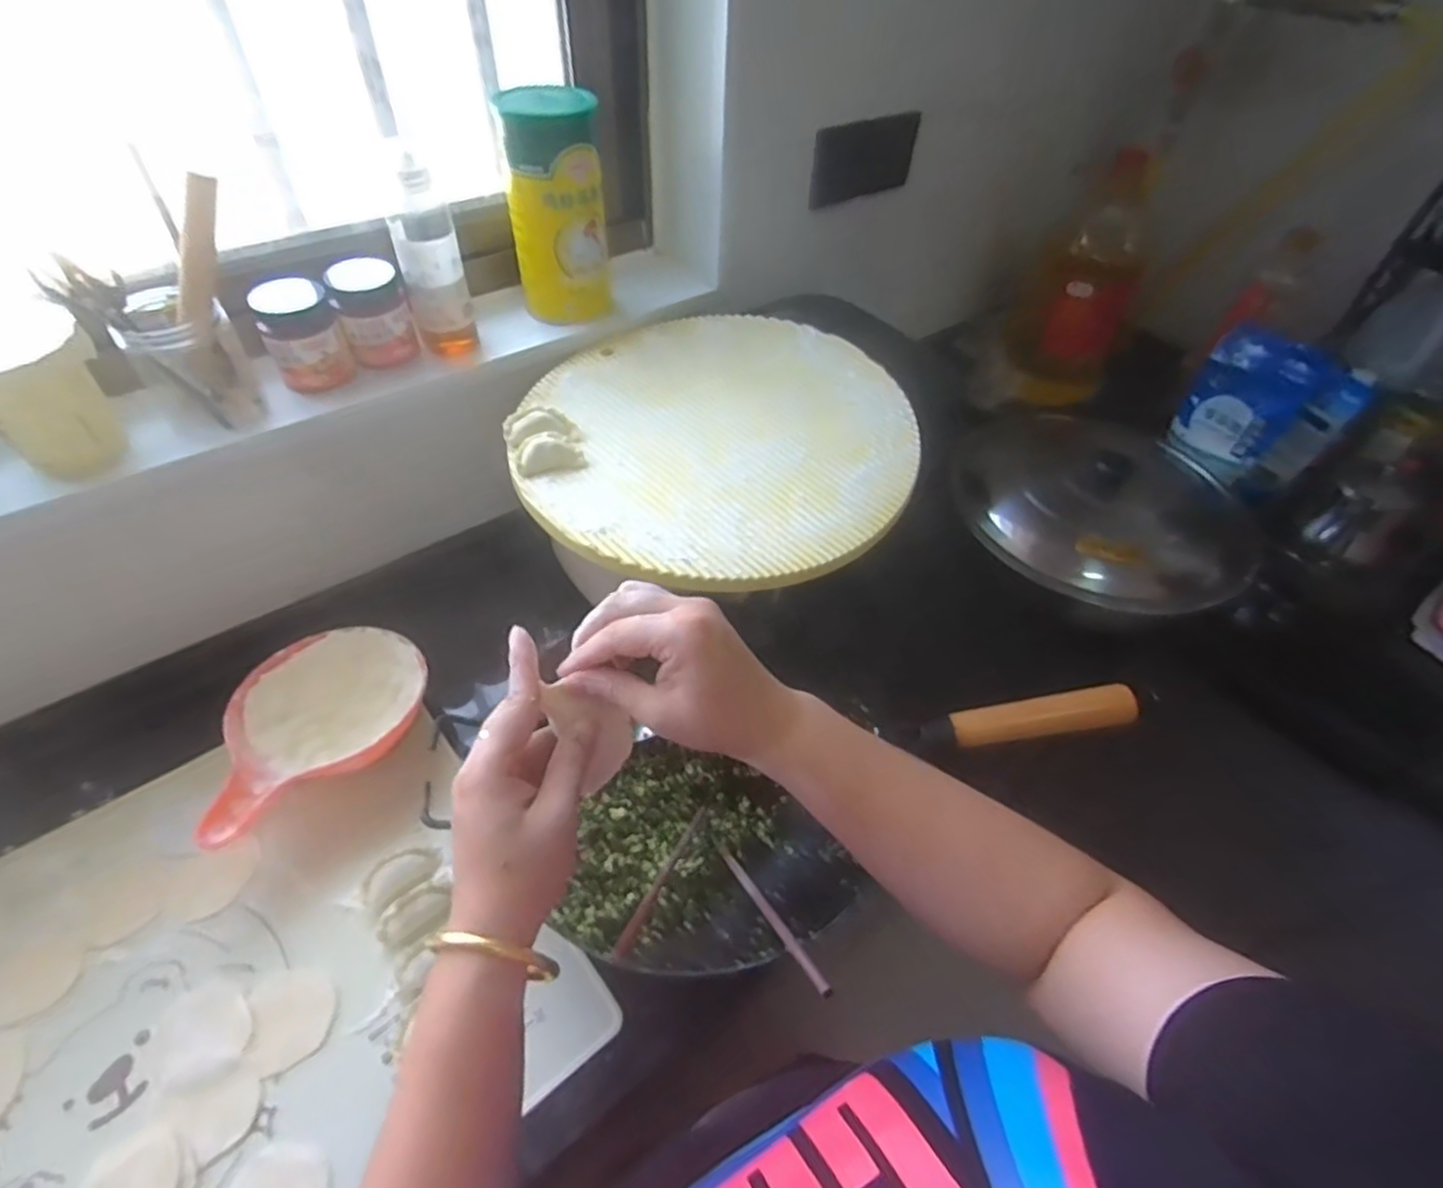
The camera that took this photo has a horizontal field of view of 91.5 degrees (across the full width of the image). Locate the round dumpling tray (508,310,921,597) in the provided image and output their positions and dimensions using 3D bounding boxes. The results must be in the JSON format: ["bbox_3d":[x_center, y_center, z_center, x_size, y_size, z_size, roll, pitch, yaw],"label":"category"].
[{"bbox_3d":[-0.003,-0.161,0.697,0.384,0.042,0.383,2,47,-2],"label":"round dumpling tray"}]

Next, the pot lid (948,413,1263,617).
[{"bbox_3d":[0.431,-0.106,0.801,0.283,0.067,0.304,2,47,-2],"label":"pot lid"}]

